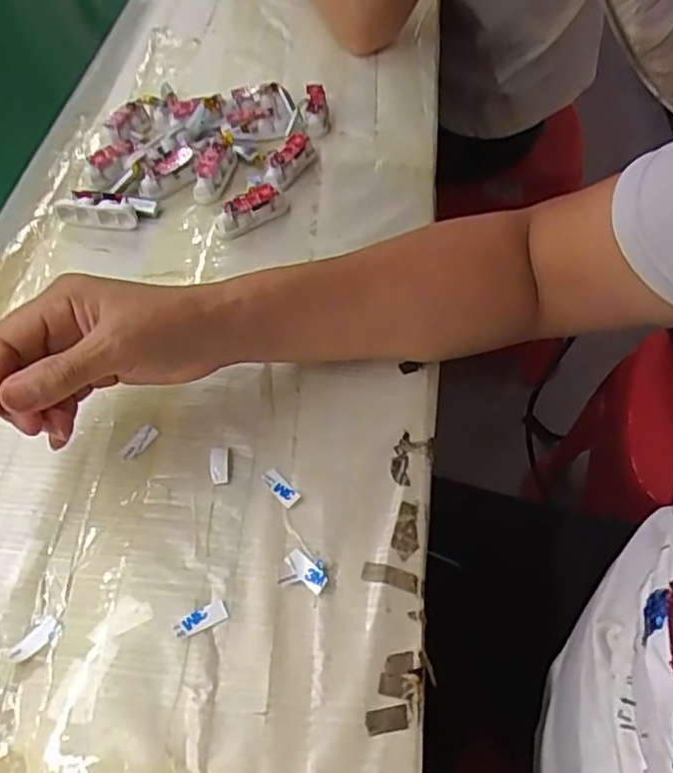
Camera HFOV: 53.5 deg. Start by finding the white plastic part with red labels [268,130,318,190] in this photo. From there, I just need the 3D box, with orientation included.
[{"bbox_3d":[-0.038,-0.185,0.545,0.023,0.021,0.053,24,57,17],"label":"white plastic part with red labels"}]

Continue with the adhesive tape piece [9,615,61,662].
[{"bbox_3d":[-0.150,0.126,0.332,0.012,0.004,0.026,34,60,23],"label":"adhesive tape piece"}]

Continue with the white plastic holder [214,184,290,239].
[{"bbox_3d":[-0.066,-0.135,0.510,0.059,0.023,0.020,-33,59,-22],"label":"white plastic holder"}]

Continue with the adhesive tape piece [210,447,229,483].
[{"bbox_3d":[-0.068,0.045,0.388,0.010,0.008,0.024,-4,53,-2],"label":"adhesive tape piece"}]

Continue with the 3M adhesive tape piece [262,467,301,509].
[{"bbox_3d":[-0.032,0.057,0.380,0.011,0.004,0.026,-33,60,-22],"label":"3M adhesive tape piece"}]

